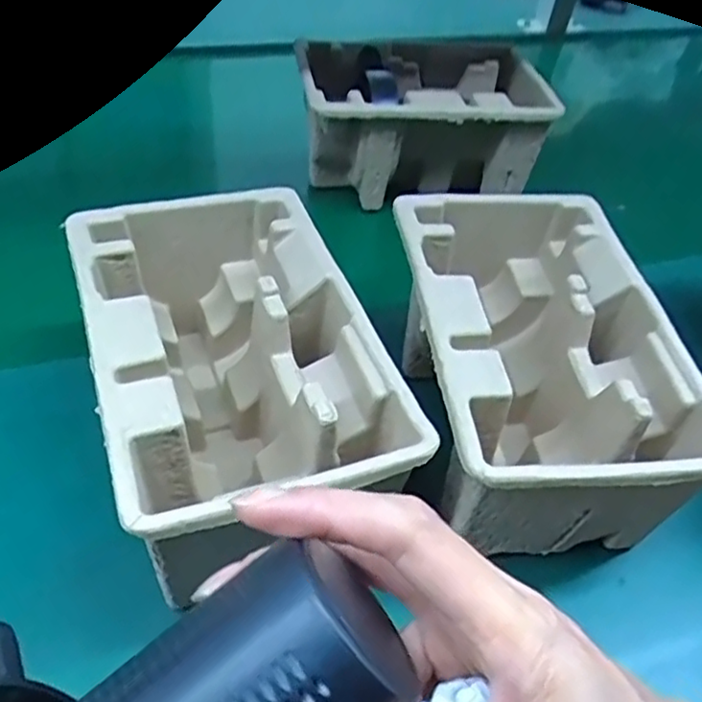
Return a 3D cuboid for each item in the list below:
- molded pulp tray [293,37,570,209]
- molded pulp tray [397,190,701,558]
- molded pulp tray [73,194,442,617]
[{"bbox_3d":[0.063,-0.210,0.620,0.207,0.115,0.124,-2,47,-10],"label":"molded pulp tray"},{"bbox_3d":[0.104,0.012,0.423,0.141,0.120,0.232,-2,47,-9],"label":"molded pulp tray"},{"bbox_3d":[-0.068,0.020,0.390,0.142,0.115,0.227,-13,50,-19],"label":"molded pulp tray"}]

